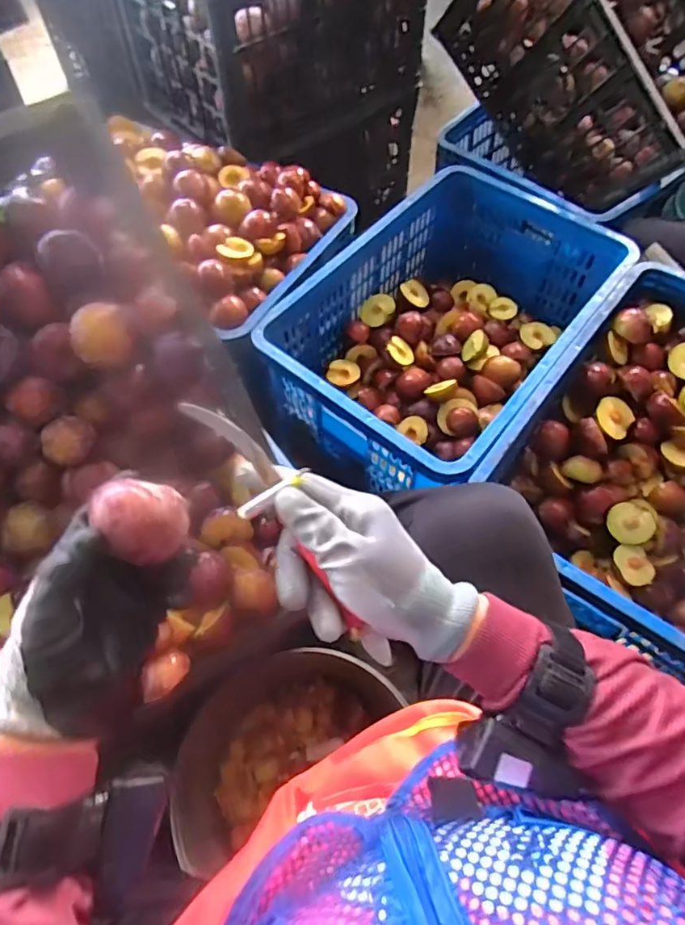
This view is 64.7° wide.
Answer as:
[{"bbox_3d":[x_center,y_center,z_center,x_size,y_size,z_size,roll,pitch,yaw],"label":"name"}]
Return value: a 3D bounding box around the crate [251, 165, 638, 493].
[{"bbox_3d":[0.162,-0.214,0.890,0.366,0.218,0.554,36,69,16],"label":"crate"}]

